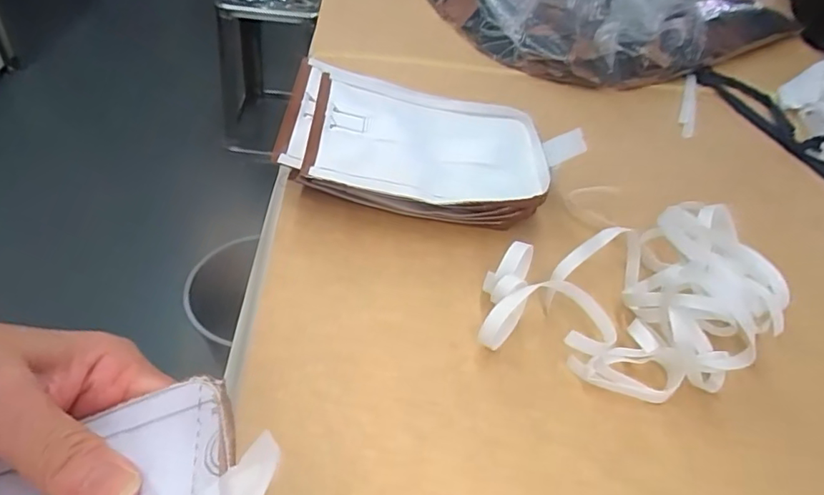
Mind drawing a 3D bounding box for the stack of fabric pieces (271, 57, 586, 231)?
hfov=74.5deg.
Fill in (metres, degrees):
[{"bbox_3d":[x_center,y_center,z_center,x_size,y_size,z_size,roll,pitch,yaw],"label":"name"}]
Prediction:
[{"bbox_3d":[0.014,-0.077,0.429,0.221,0.057,0.138,8,45,1],"label":"stack of fabric pieces"}]

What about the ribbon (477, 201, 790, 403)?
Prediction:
[{"bbox_3d":[0.136,0.030,0.336,0.184,0.061,0.120,-12,48,-18],"label":"ribbon"}]

